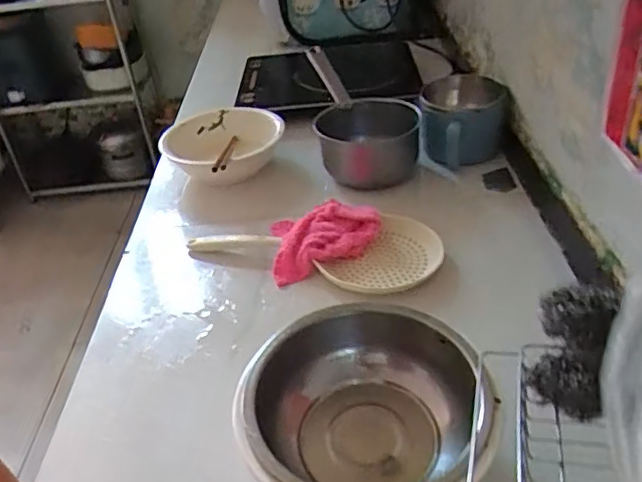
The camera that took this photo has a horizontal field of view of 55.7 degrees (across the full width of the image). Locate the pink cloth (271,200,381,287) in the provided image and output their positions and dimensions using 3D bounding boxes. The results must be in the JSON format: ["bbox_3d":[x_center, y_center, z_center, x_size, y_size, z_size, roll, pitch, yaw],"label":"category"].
[{"bbox_3d":[0.006,-0.004,0.822,0.148,0.044,0.121,-9,35,-2],"label":"pink cloth"}]

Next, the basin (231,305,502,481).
[{"bbox_3d":[0.039,0.163,0.538,0.208,0.093,0.215,-5,35,3],"label":"basin"}]

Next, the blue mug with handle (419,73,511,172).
[{"bbox_3d":[0.232,-0.197,0.999,0.132,0.104,0.154,2,36,13],"label":"blue mug with handle"}]

